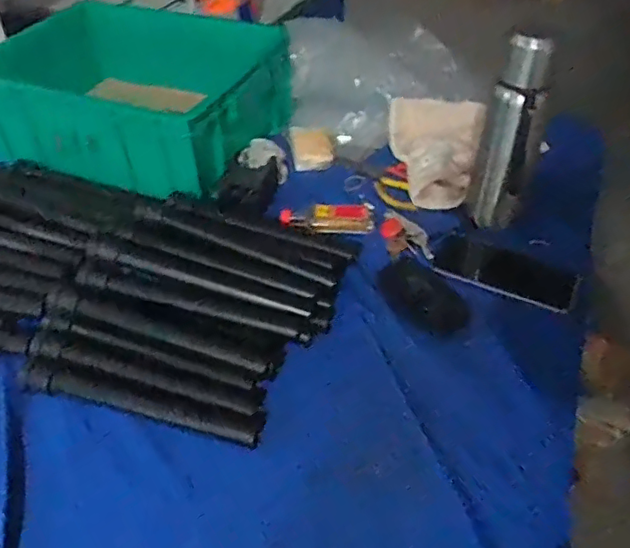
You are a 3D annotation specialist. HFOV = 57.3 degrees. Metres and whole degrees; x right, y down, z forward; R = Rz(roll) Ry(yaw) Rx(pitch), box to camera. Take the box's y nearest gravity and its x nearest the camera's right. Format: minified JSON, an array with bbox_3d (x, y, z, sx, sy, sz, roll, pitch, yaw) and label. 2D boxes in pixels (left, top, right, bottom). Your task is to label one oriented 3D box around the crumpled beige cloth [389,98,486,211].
[{"bbox_3d":[0.161,-0.179,0.833,0.133,0.046,0.209,11,44,13],"label":"crumpled beige cloth"}]

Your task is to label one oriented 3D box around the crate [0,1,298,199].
[{"bbox_3d":[-0.273,-0.271,0.894,0.402,0.146,0.296,15,45,17],"label":"crate"}]

